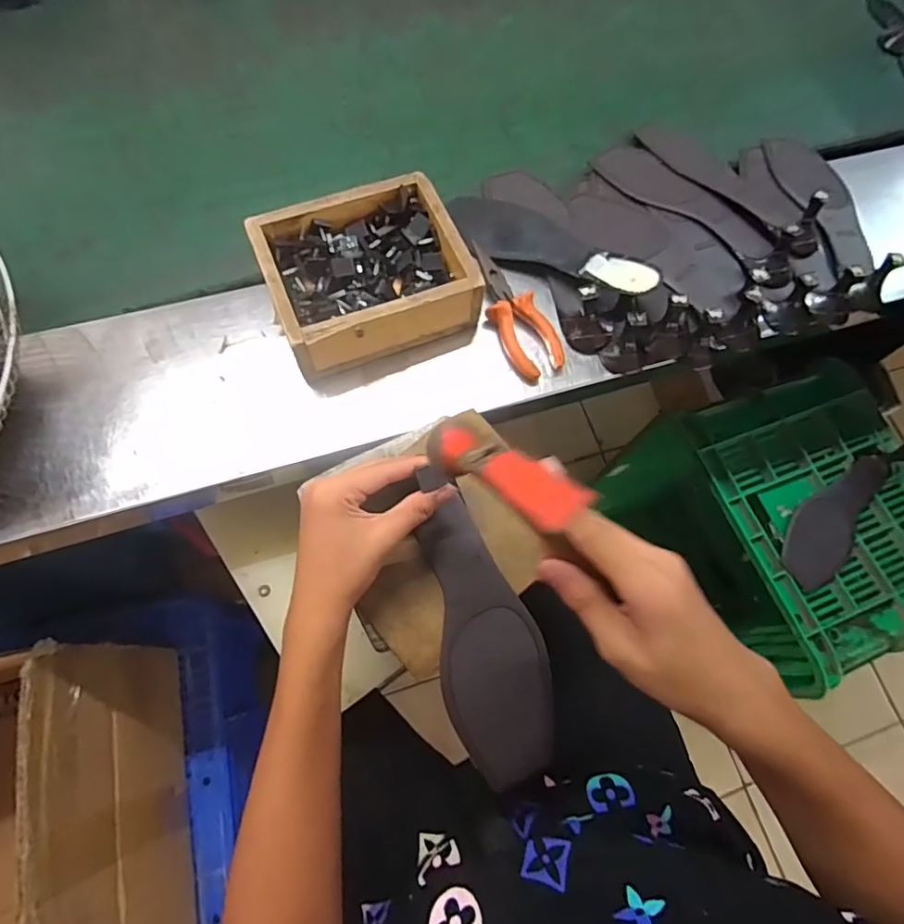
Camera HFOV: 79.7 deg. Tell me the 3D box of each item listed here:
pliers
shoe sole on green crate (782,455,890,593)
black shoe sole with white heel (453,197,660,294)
[{"bbox_3d":[0.058,-0.150,0.534,0.049,0.026,0.146,-27,74,-12],"label":"pliers"},{"bbox_3d":[0.508,0.073,0.721,0.078,0.017,0.221,33,71,11],"label":"shoe sole on green crate"},{"bbox_3d":[0.096,-0.224,0.556,0.242,0.018,0.084,36,71,27],"label":"black shoe sole with white heel"}]

